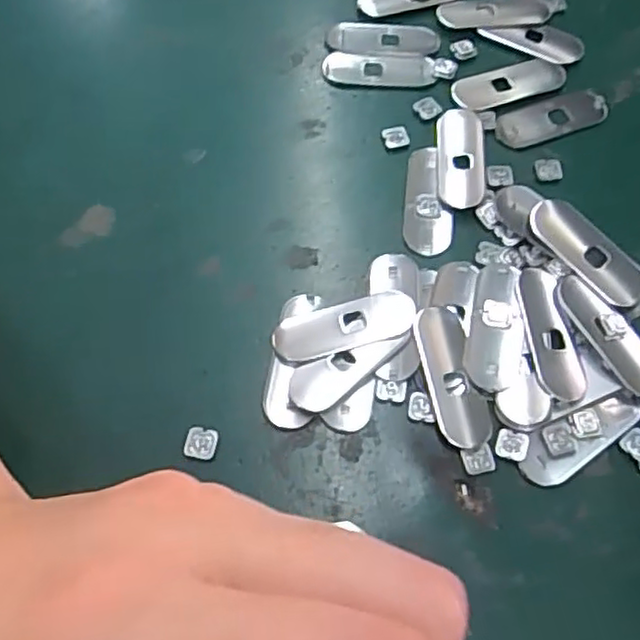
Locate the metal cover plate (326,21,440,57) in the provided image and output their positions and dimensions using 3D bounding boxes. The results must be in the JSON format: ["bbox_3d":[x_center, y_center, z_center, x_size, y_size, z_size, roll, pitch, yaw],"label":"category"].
[{"bbox_3d":[0.028,-0.127,0.306,0.049,0.004,0.020,5,65,2],"label":"metal cover plate"}]

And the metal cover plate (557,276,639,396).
[{"bbox_3d":[0.105,0.004,0.243,0.018,0.004,0.050,-28,68,-13],"label":"metal cover plate"}]

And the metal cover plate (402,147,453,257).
[{"bbox_3d":[0.043,-0.048,0.271,0.019,0.004,0.049,6,65,2],"label":"metal cover plate"}]

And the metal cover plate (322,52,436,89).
[{"bbox_3d":[0.026,-0.110,0.299,0.048,0.004,0.017,6,65,2],"label":"metal cover plate"}]

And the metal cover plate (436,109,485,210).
[{"bbox_3d":[0.057,-0.066,0.276,0.018,0.006,0.046,3,65,1],"label":"metal cover plate"}]

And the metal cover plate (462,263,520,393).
[{"bbox_3d":[0.063,0.001,0.243,0.017,0.004,0.050,14,66,6],"label":"metal cover plate"}]

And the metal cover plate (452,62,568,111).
[{"bbox_3d":[0.082,-0.102,0.293,0.051,0.004,0.019,-15,66,-7],"label":"metal cover plate"}]

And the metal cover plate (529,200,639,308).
[{"bbox_3d":[0.100,-0.025,0.256,0.050,0.008,0.021,41,71,17],"label":"metal cover plate"}]

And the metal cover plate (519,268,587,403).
[{"bbox_3d":[0.082,0.004,0.241,0.016,0.004,0.050,-8,65,-4],"label":"metal cover plate"}]

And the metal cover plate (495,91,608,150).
[{"bbox_3d":[0.098,-0.085,0.288,0.050,0.004,0.019,-19,67,-9],"label":"metal cover plate"}]

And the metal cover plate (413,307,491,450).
[{"bbox_3d":[0.045,0.019,0.235,0.018,0.004,0.050,-10,66,-5],"label":"metal cover plate"}]

